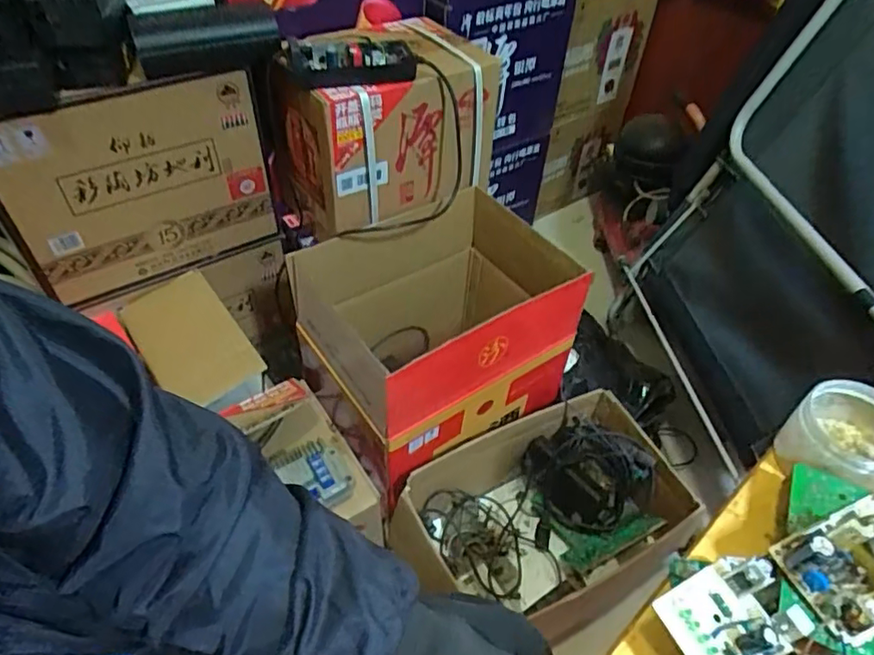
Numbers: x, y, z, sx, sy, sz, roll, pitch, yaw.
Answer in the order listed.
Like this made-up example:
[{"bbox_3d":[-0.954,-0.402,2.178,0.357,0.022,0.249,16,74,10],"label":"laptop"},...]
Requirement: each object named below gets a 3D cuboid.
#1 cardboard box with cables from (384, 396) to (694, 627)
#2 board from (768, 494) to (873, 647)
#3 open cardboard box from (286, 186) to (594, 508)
[{"bbox_3d":[0.169,0.304,0.935,0.395,0.163,0.262,-19,51,-20],"label":"cardboard box with cables"},{"bbox_3d":[0.304,0.155,0.395,0.127,0.035,0.071,-16,50,-18],"label":"board"},{"bbox_3d":[0.000,0.008,0.972,0.426,0.282,0.319,-23,52,-23],"label":"open cardboard box"}]

